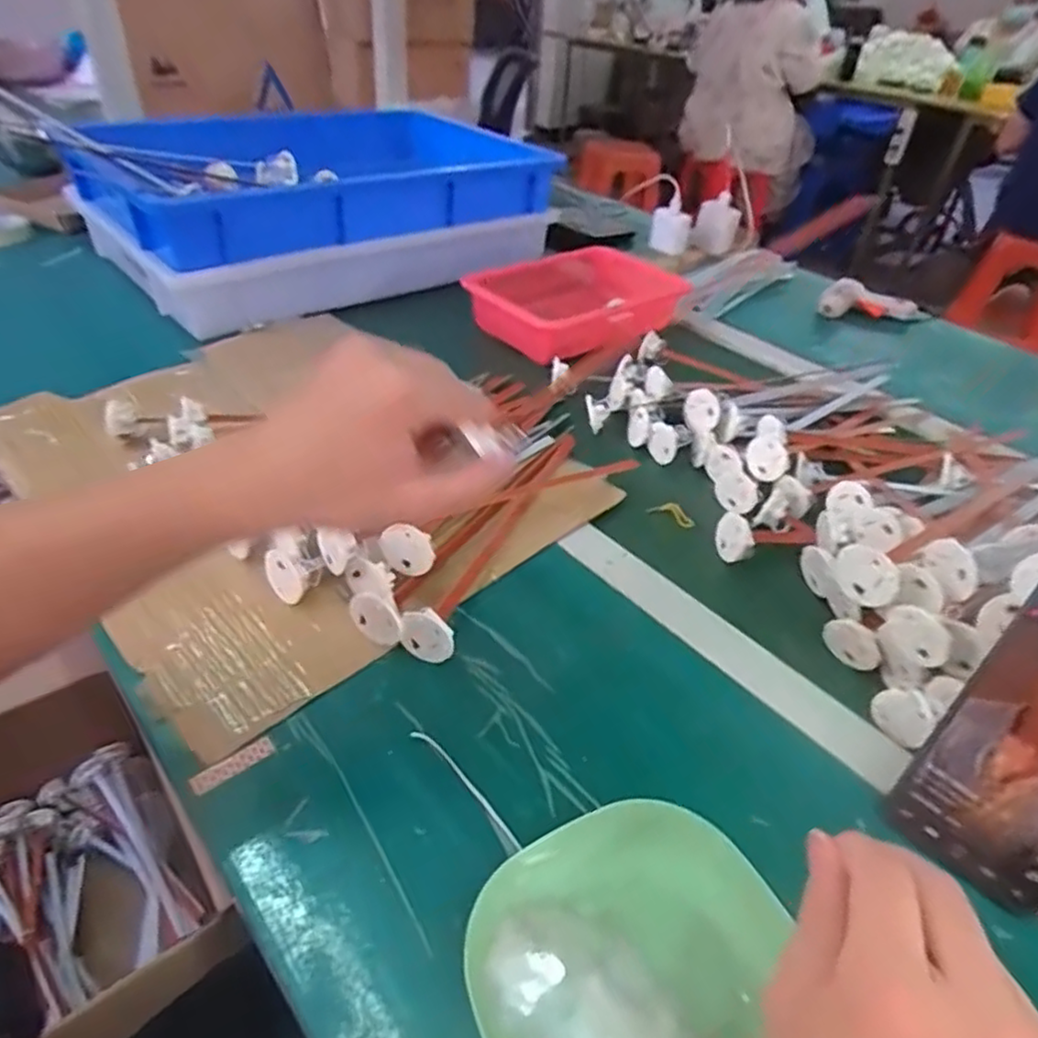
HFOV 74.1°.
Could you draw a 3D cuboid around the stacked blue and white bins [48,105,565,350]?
[{"bbox_3d":[-0.239,-0.424,0.914,0.323,0.148,0.580,33,47,30],"label":"stacked blue and white bins"}]

